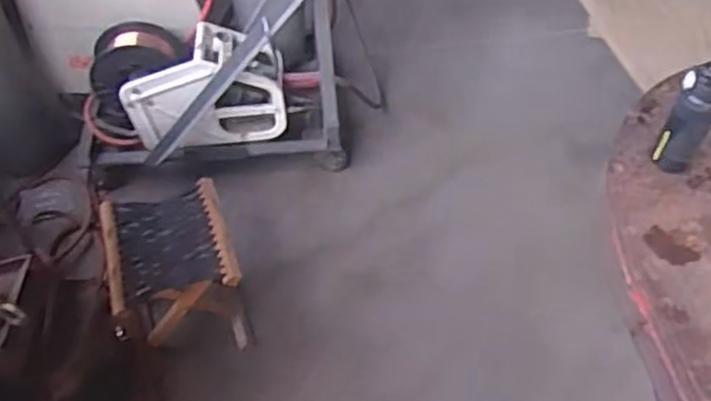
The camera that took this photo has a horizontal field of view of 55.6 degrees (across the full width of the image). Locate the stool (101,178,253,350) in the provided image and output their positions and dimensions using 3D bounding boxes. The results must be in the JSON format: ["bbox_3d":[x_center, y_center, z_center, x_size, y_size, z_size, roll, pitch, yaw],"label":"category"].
[{"bbox_3d":[-0.420,0.162,1.588,0.276,0.251,0.312,-12,50,-11],"label":"stool"}]

